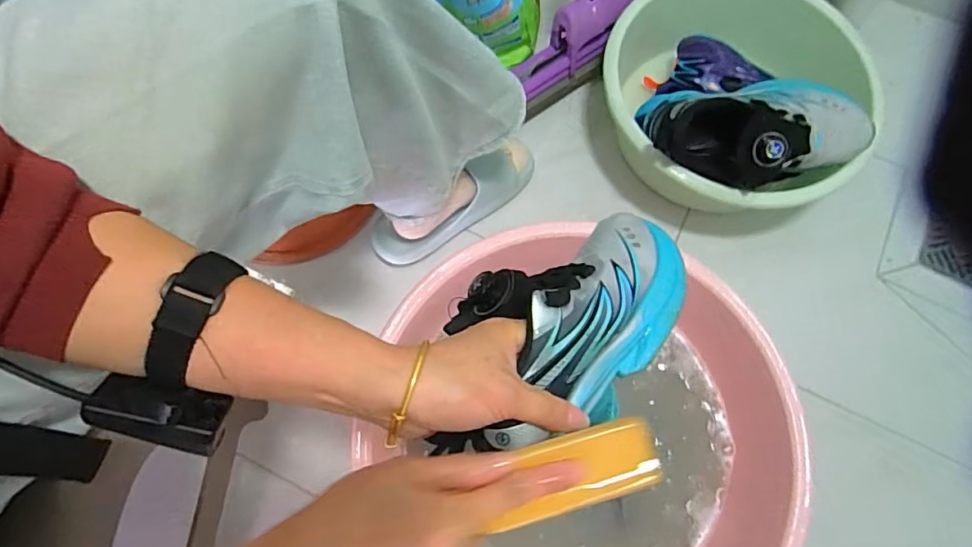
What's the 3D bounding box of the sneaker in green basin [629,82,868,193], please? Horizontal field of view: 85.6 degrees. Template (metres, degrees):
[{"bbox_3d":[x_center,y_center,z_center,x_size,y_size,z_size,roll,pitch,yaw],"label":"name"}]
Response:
[{"bbox_3d":[0.345,-0.178,0.667,0.264,0.110,0.133,0,73,-1],"label":"sneaker in green basin"}]

